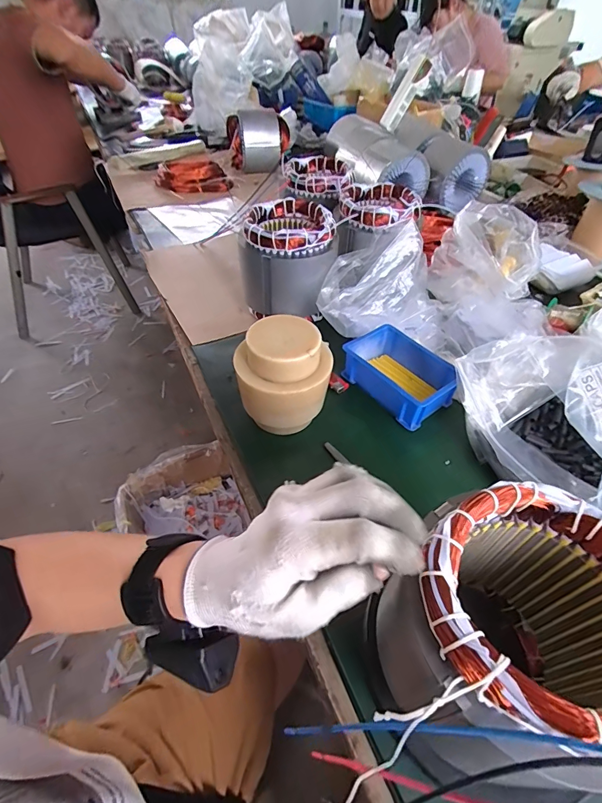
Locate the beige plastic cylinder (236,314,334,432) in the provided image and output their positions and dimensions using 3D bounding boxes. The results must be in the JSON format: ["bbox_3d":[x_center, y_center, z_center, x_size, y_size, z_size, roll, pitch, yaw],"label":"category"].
[{"bbox_3d":[-0.021,-0.034,0.468,0.111,0.108,0.093,-3,51,-4],"label":"beige plastic cylinder"}]

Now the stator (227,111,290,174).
[{"bbox_3d":[-0.123,-0.767,1.172,0.176,0.156,0.166,-3,47,-4],"label":"stator"}]

